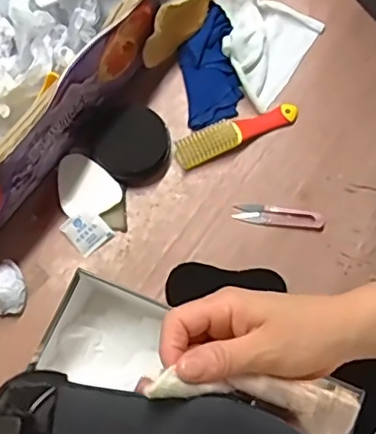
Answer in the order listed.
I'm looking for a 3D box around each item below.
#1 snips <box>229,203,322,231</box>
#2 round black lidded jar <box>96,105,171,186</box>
[{"bbox_3d":[0.107,-0.001,0.664,0.103,0.004,0.025,7,72,2],"label":"snips"},{"bbox_3d":[-0.063,-0.086,0.679,0.084,0.037,0.089,0,71,0],"label":"round black lidded jar"}]

